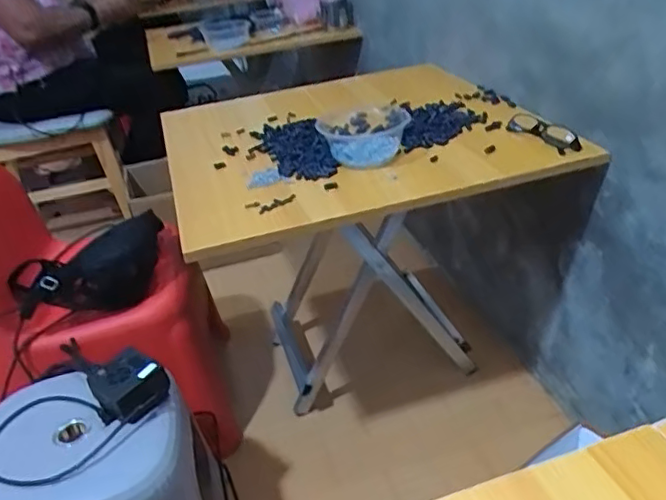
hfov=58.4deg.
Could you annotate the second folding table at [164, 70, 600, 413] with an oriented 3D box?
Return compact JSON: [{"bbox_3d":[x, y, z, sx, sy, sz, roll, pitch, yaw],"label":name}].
[{"bbox_3d":[0.063,0.005,1.116,0.553,0.536,0.556,-15,33,-11],"label":"second folding table"}]

